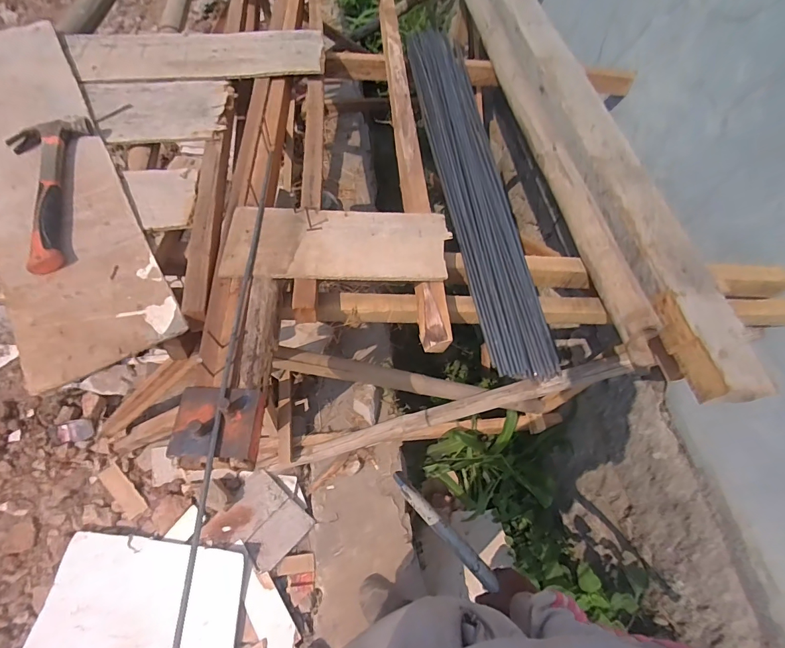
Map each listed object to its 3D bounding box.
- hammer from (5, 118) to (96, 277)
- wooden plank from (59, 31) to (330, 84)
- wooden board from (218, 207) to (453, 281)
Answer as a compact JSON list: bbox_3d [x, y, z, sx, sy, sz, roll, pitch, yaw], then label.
[{"bbox_3d":[-0.586,-0.223,0.644,0.123,0.035,0.348,-8,60,-9],"label":"hammer"},{"bbox_3d":[-0.439,-0.620,0.893,0.551,0.021,0.203,-8,60,-9],"label":"wooden plank"},{"bbox_3d":[-0.088,-0.137,0.664,0.367,0.012,0.150,0,59,-5],"label":"wooden board"}]

